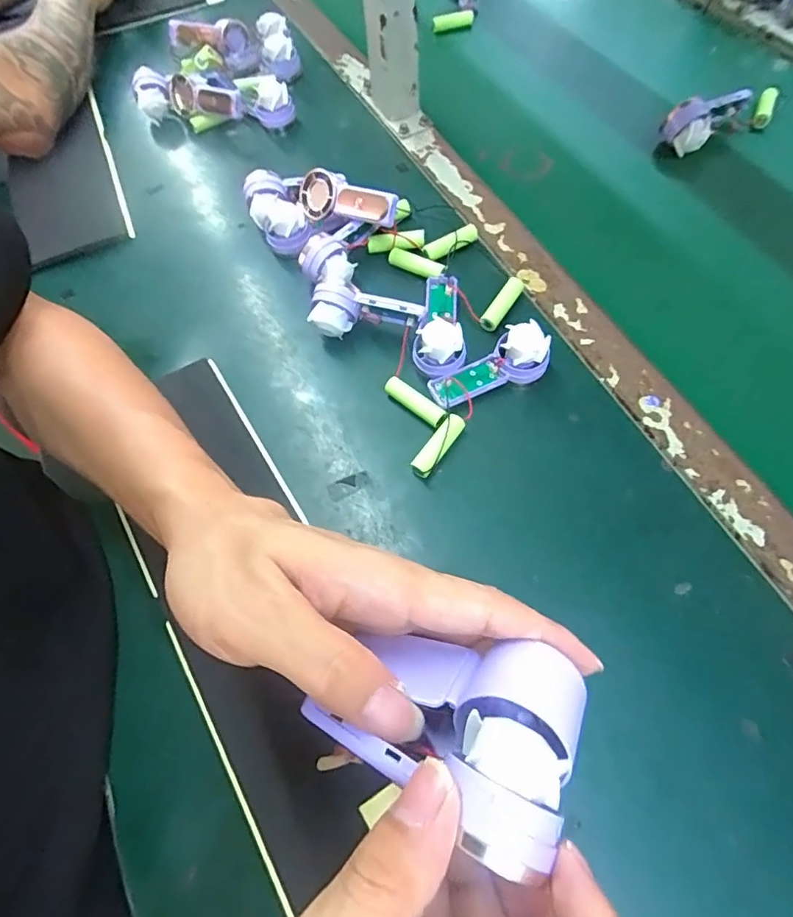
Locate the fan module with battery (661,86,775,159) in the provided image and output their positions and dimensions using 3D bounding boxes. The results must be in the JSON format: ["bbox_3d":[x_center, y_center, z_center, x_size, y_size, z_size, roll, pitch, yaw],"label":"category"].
[{"bbox_3d":[0.314,-0.324,0.483,0.118,0.048,0.033,-18,64,-5],"label":"fan module with battery"}]

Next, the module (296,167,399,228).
[{"bbox_3d":[-0.041,-0.215,0.431,0.095,0.031,0.025,22,67,14],"label":"module"}]

